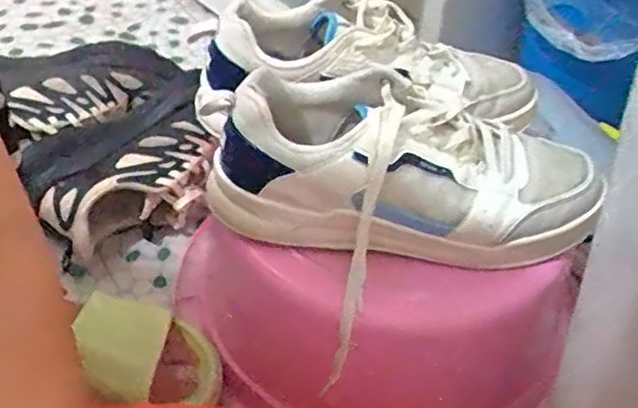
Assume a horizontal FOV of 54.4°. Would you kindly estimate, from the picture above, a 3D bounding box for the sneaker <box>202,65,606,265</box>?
[{"bbox_3d":[0.064,-0.033,0.449,0.276,0.094,0.110,9,44,6],"label":"sneaker"}]

